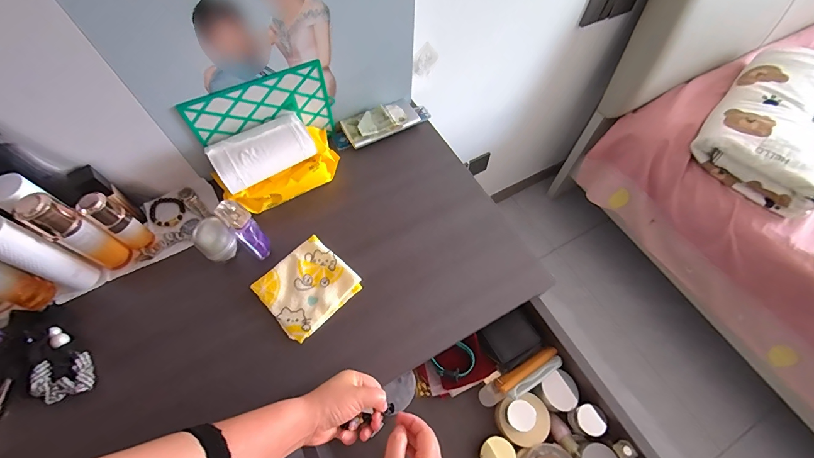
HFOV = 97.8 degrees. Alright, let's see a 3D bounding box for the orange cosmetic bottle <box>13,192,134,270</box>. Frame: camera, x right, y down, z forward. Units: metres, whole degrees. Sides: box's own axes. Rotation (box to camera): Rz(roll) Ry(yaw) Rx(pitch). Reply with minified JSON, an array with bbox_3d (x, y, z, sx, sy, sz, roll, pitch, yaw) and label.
[{"bbox_3d":[-0.468,0.009,0.505,0.044,0.152,0.046,23,63,12],"label":"orange cosmetic bottle"}]

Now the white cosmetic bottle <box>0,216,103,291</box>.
[{"bbox_3d":[-0.509,0.040,0.491,0.048,0.158,0.045,18,62,10],"label":"white cosmetic bottle"}]

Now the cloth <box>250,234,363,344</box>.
[{"bbox_3d":[-0.153,0.089,0.549,0.127,0.021,0.120,-41,68,-20],"label":"cloth"}]

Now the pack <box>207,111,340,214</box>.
[{"bbox_3d":[-0.224,-0.118,0.607,0.197,0.097,0.108,-26,64,-14],"label":"pack"}]

